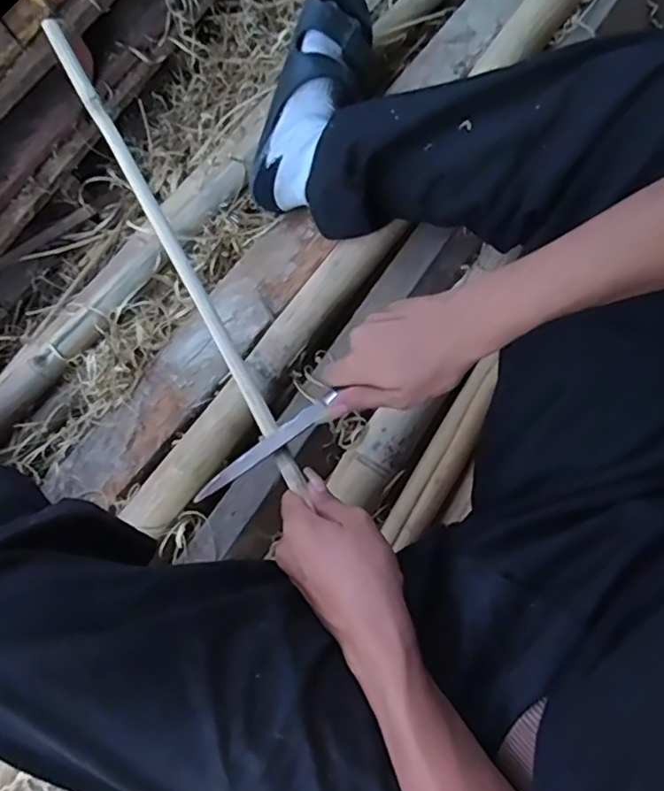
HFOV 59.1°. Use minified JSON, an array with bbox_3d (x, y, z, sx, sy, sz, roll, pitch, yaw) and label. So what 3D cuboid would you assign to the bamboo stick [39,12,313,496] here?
[{"bbox_3d":[-0.157,-0.155,0.527,0.017,0.011,0.537,-28,73,-8],"label":"bamboo stick"}]

